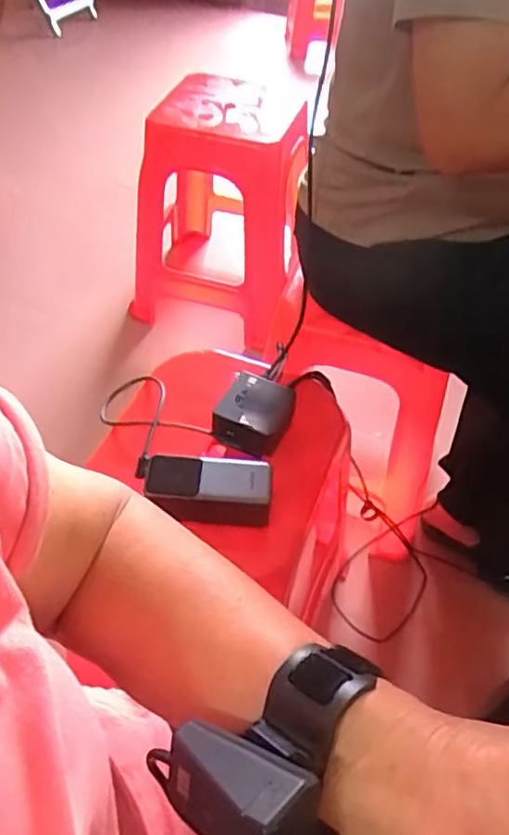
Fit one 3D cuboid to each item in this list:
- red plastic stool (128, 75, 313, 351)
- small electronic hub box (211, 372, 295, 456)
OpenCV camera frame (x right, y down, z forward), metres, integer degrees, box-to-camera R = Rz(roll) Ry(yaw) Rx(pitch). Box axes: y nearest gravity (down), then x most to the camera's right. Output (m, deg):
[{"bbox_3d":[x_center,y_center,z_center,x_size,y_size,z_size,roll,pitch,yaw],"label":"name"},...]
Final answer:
[{"bbox_3d":[-0.075,-0.468,1.441,0.356,0.458,0.365,10,50,6],"label":"red plastic stool"},{"bbox_3d":[0.003,-0.005,0.731,0.079,0.034,0.087,21,51,14],"label":"small electronic hub box"}]

